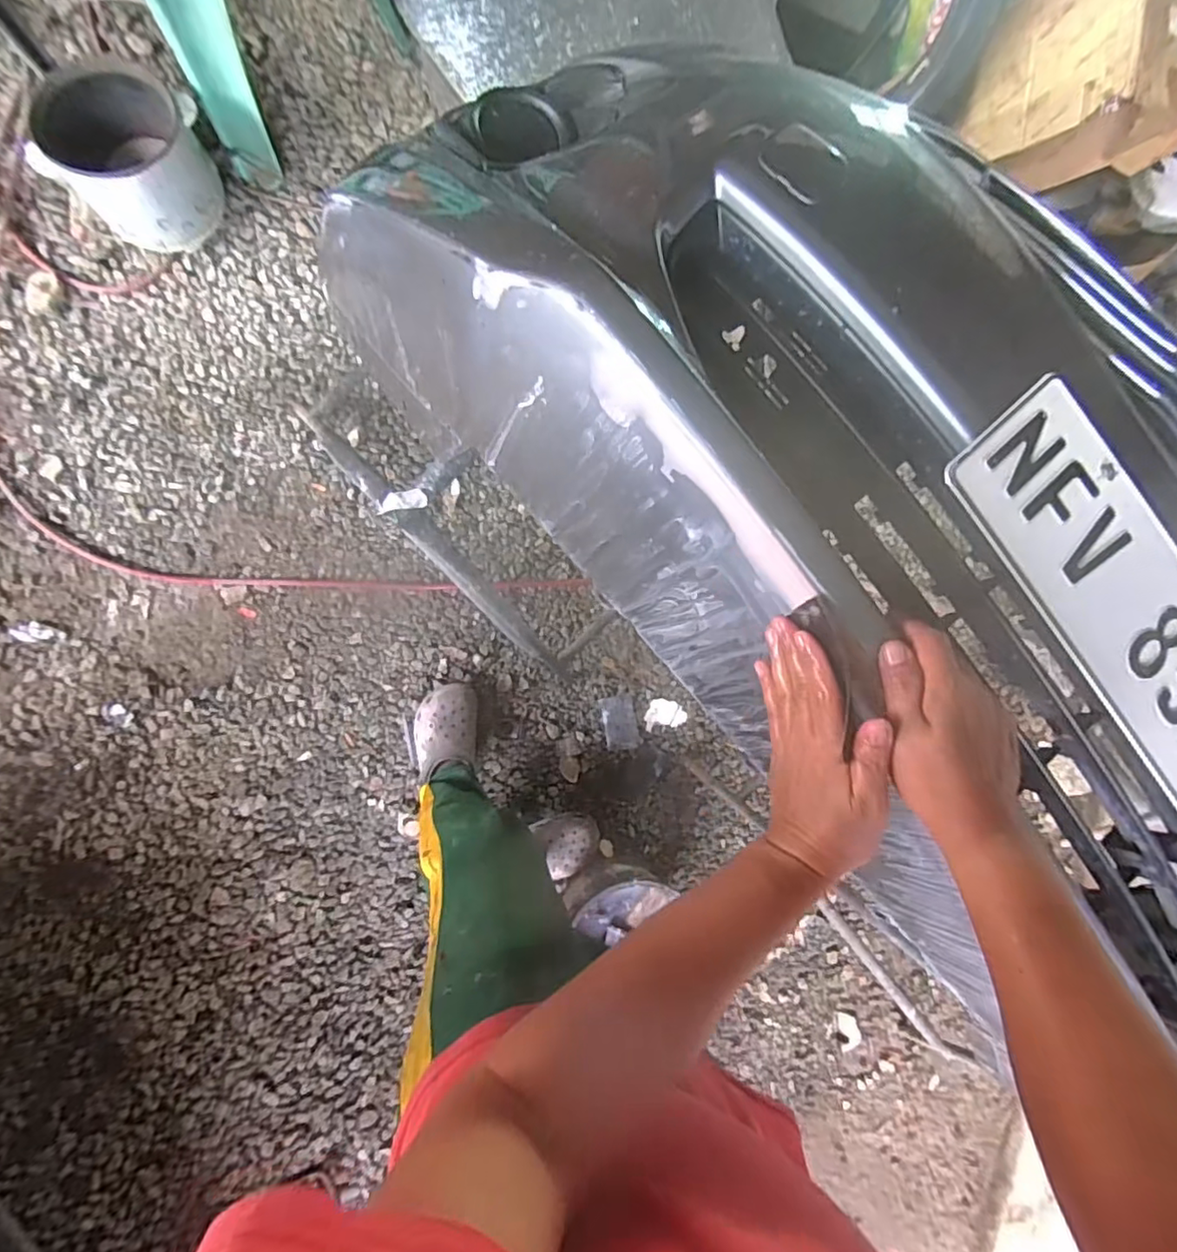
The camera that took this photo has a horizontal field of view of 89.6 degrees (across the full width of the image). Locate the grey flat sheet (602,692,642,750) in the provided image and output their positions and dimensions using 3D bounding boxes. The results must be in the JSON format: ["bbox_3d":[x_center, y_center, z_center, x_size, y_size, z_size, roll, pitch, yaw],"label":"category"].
[{"bbox_3d":[0.071,0.214,1.312,0.075,0.005,0.117,-10,87,-9],"label":"grey flat sheet"}]

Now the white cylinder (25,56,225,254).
[{"bbox_3d":[-0.854,-0.884,1.131,0.231,0.214,0.240,1,86,-11],"label":"white cylinder"}]

